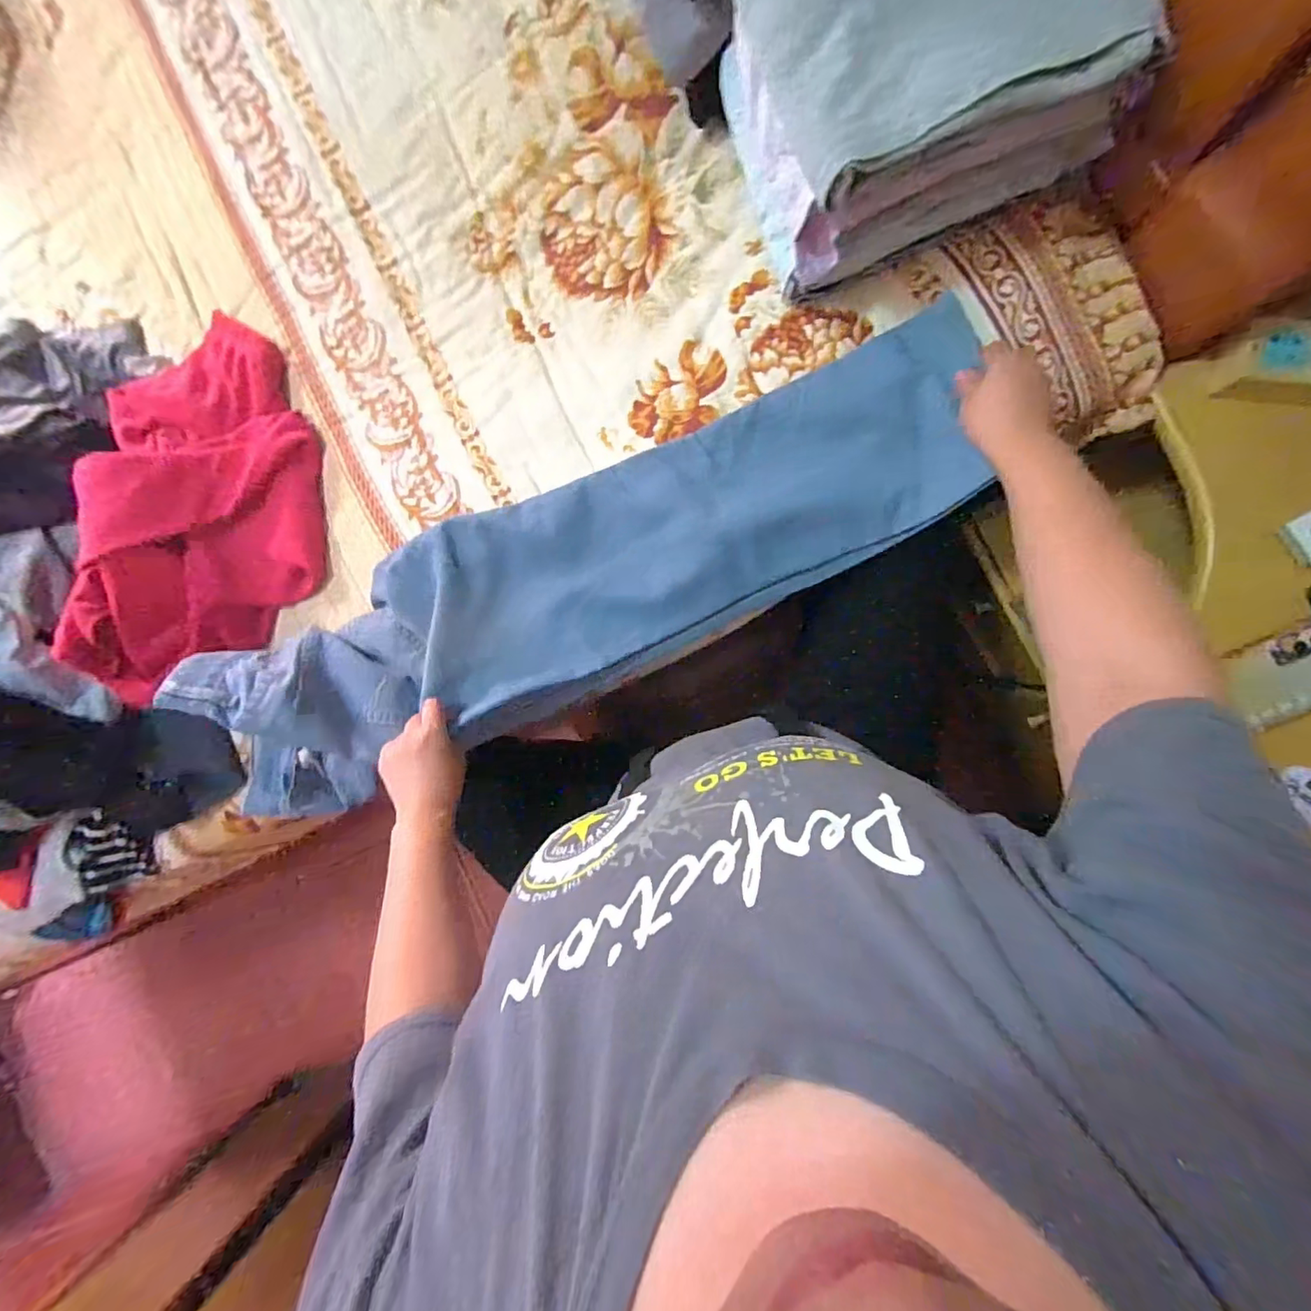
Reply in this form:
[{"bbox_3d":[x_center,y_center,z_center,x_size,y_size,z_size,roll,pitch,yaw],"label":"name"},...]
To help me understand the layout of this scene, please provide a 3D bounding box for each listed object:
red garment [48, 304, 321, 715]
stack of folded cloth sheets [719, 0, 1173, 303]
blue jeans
[{"bbox_3d":[-0.514,-0.169,0.621,0.217,0.113,0.442,3,93,9],"label":"red garment"},{"bbox_3d":[0.205,-0.461,0.438,0.254,0.161,0.201,-19,88,11],"label":"stack of folded cloth sheets"},{"bbox_3d":[-0.062,-0.088,0.558,0.763,0.113,0.191,-23,88,4],"label":"blue jeans"}]

